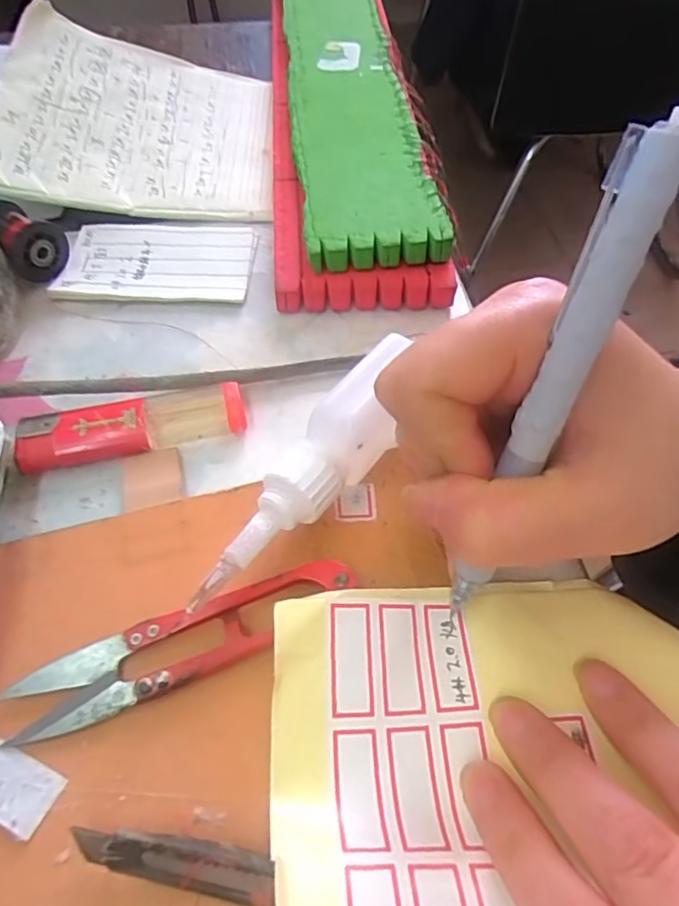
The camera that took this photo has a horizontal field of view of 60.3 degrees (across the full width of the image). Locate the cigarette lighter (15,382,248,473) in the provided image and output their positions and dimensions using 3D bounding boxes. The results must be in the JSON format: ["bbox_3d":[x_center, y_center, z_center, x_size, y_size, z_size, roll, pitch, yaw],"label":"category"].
[{"bbox_3d":[-0.076,-0.010,0.218,0.080,0.010,0.022,-13,56,-11],"label":"cigarette lighter"}]

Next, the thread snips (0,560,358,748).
[{"bbox_3d":[-0.044,0.055,0.171,0.100,0.008,0.022,-18,57,-13],"label":"thread snips"}]

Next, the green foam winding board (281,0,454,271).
[{"bbox_3d":[0.002,-0.215,0.339,0.063,0.022,0.324,-4,55,-4],"label":"green foam winding board"}]

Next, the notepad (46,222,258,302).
[{"bbox_3d":[-0.086,-0.091,0.277,0.087,0.004,0.053,1,55,-1],"label":"notepad"}]

